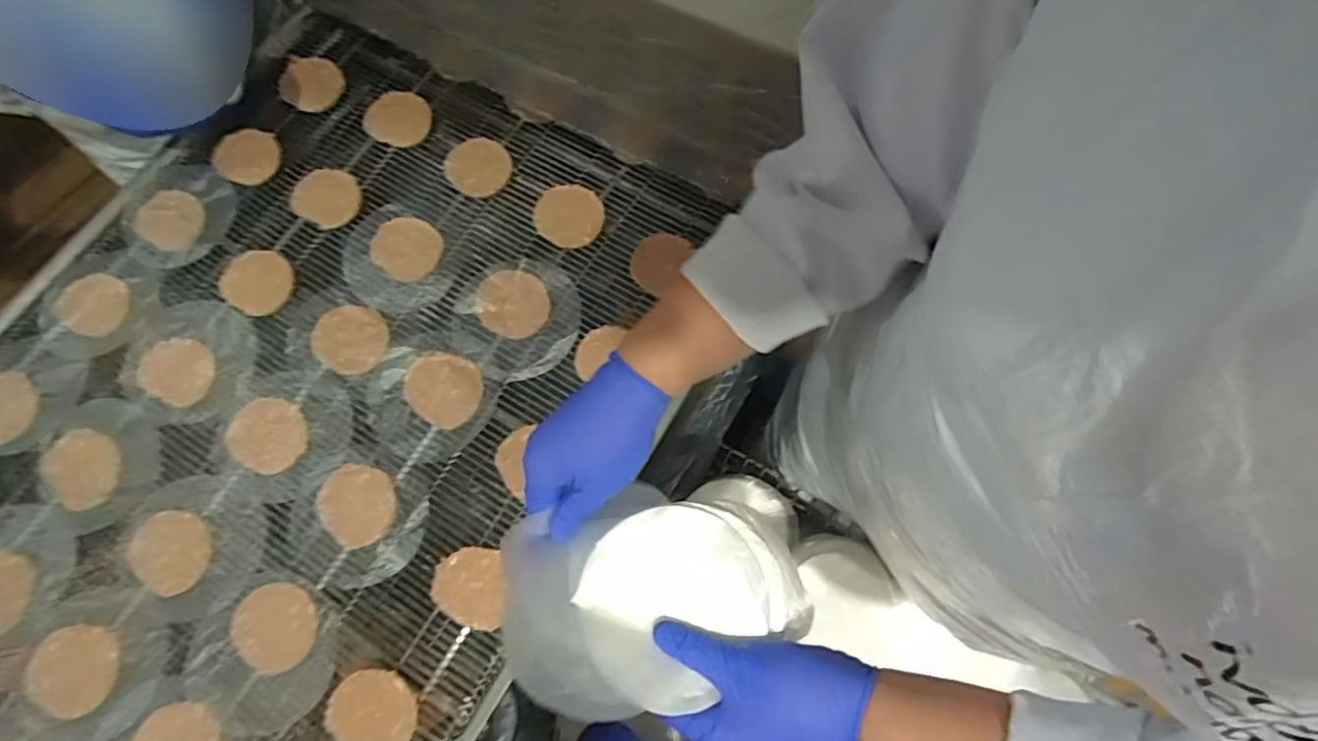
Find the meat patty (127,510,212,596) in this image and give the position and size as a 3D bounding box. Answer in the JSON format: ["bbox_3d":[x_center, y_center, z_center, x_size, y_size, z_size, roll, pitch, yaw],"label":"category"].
[{"bbox_3d":[-0.424,0.155,0.518,0.073,0.004,0.061,32,76,11],"label":"meat patty"}]

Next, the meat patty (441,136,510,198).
[{"bbox_3d":[-0.190,-0.215,0.629,0.066,0.012,0.069,0,72,1],"label":"meat patty"}]

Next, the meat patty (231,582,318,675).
[{"bbox_3d":[-0.320,0.213,0.496,0.067,0.004,0.067,-4,72,0],"label":"meat patty"}]

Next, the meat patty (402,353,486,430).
[{"bbox_3d":[-0.201,0.016,0.557,0.071,0.005,0.063,30,75,11],"label":"meat patty"}]

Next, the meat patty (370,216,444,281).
[{"bbox_3d":[-0.256,-0.125,0.606,0.067,0.007,0.064,0,72,1],"label":"meat patty"}]

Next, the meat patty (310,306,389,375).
[{"bbox_3d":[-0.298,-0.030,0.576,0.076,0.008,0.067,-3,72,1],"label":"meat patty"}]

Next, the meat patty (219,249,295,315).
[{"bbox_3d":[-0.404,-0.091,0.600,0.078,0.005,0.065,21,74,8],"label":"meat patty"}]

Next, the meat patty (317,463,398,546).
[{"bbox_3d":[-0.267,0.117,0.529,0.063,0.004,0.072,-30,74,-8],"label":"meat patty"}]

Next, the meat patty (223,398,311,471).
[{"bbox_3d":[-0.358,0.058,0.549,0.074,0.005,0.065,18,73,7],"label":"meat patty"}]

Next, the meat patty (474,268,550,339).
[{"bbox_3d":[-0.141,-0.065,0.577,0.067,0.006,0.070,0,72,1],"label":"meat patty"}]

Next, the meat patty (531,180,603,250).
[{"bbox_3d":[-0.091,-0.158,0.606,0.068,0.011,0.071,0,72,1],"label":"meat patty"}]

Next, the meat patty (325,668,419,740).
[{"bbox_3d":[-0.230,0.274,0.482,0.064,0.009,0.067,0,72,1],"label":"meat patty"}]

